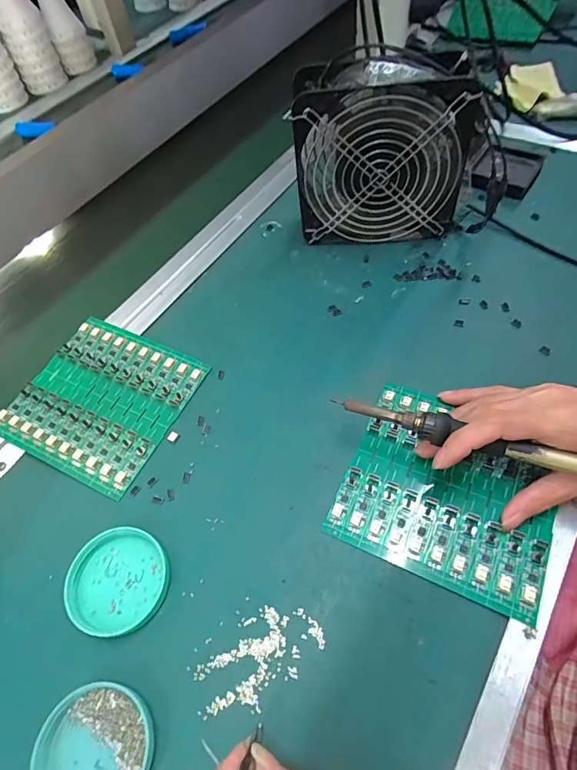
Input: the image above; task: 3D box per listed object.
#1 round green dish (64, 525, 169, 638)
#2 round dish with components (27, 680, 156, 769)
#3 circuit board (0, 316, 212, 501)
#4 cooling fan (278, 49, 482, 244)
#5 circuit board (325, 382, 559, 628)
[{"bbox_3d":[-0.116,0.132,0.309,0.067,0.007,0.065,-2,56,2],"label":"round green dish"},{"bbox_3d":[-0.111,0.206,0.257,0.066,0.010,0.063,-2,56,2],"label":"round dish with components"},{"bbox_3d":[-0.161,0.010,0.395,0.137,0.010,0.134,21,60,17],"label":"circuit board"},{"bbox_3d":[0.085,-0.212,0.426,0.154,0.160,0.054,-1,57,5],"label":"cooling fan"},{"bbox_3d":[0.114,0.072,0.325,0.137,0.007,0.130,19,61,20],"label":"circuit board"}]

